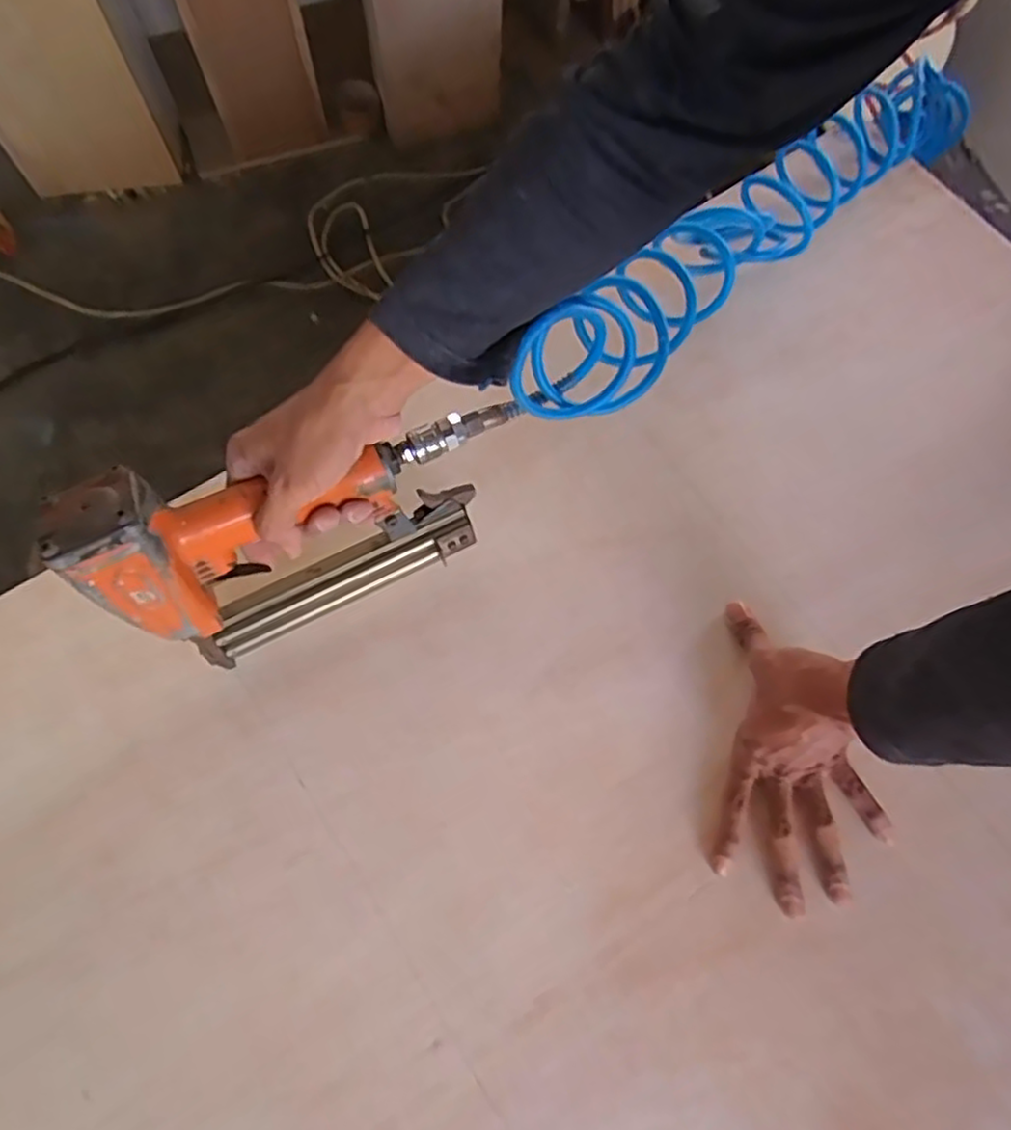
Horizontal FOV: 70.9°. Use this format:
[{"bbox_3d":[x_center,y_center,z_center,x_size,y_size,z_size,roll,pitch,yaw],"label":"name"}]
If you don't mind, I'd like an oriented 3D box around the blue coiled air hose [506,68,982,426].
[{"bbox_3d":[0.232,-0.280,0.600,0.077,0.087,0.634,45,60,13],"label":"blue coiled air hose"}]

